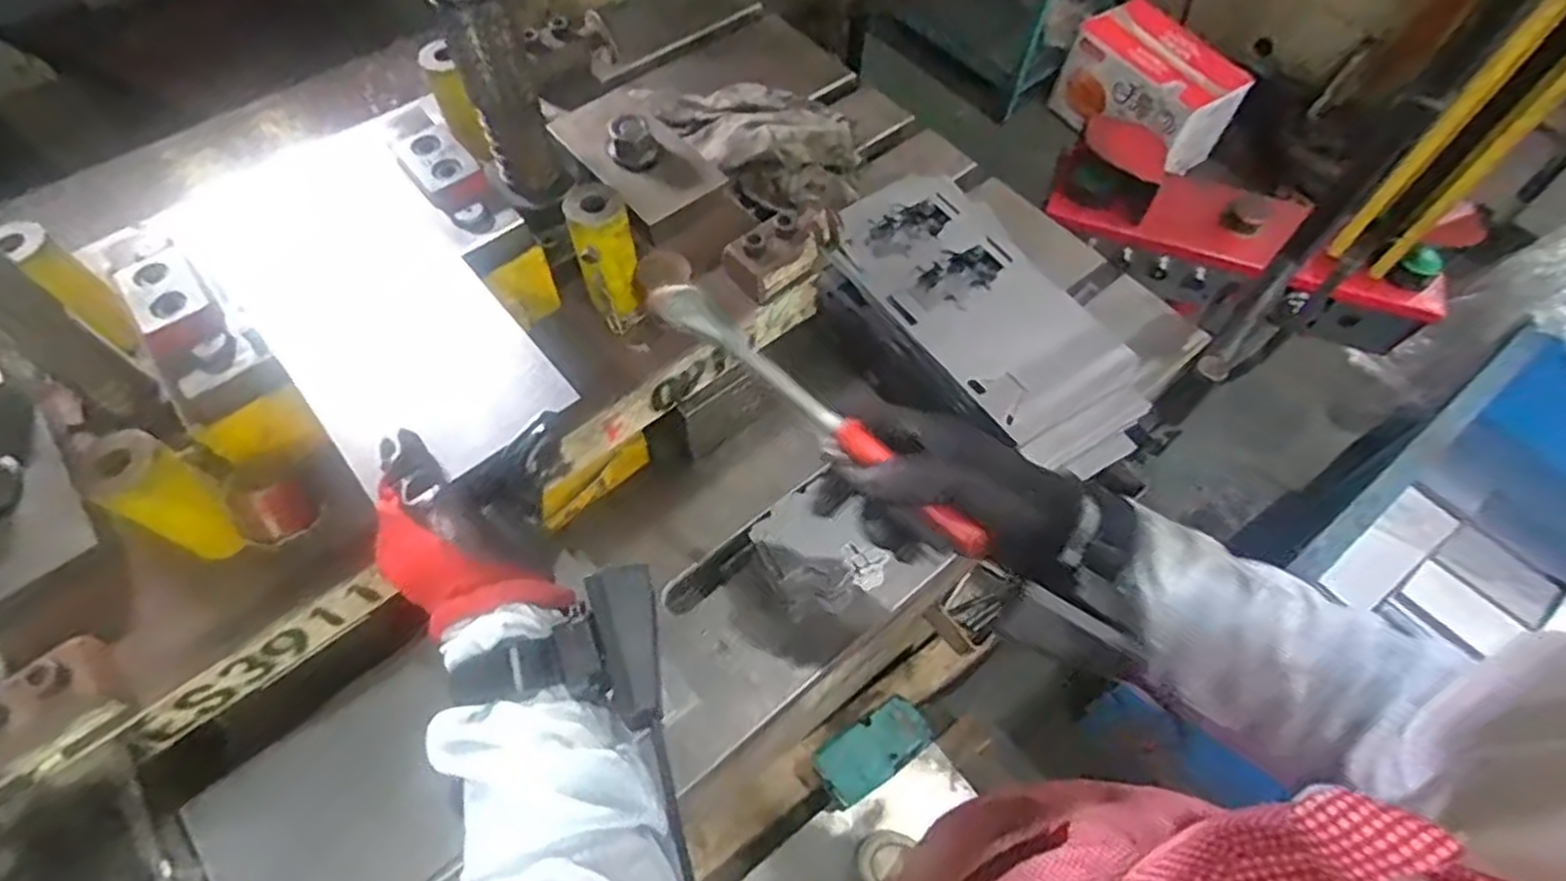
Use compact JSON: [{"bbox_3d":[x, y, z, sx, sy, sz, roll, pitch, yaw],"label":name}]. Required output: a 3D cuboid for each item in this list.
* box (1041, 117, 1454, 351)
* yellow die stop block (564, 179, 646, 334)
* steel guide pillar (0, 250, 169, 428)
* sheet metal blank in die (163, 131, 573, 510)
[{"bbox_3d":[0.653,-0.291,1.121,0.547,0.171,0.114,23,63,-3],"label":"box"},{"bbox_3d":[-0.123,-0.127,0.540,0.041,0.096,0.047,-17,62,-9],"label":"yellow die stop block"},{"bbox_3d":[-0.409,-0.060,0.422,0.031,0.145,0.037,26,64,14],"label":"steel guide pillar"},{"bbox_3d":[-0.263,-0.094,0.479,0.130,0.009,0.313,-41,67,-20],"label":"sheet metal blank in die"}]

